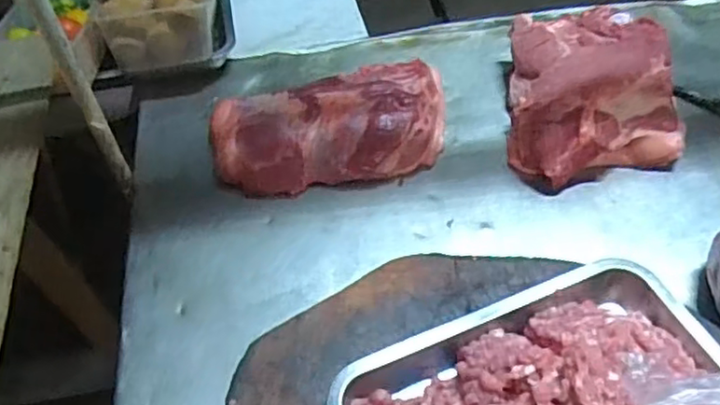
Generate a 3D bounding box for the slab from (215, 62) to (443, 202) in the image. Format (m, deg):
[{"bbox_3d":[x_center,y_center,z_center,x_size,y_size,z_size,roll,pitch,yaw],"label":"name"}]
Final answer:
[{"bbox_3d":[-0.030,-0.097,0.835,0.317,0.049,0.165,-14,53,-9],"label":"slab"}]

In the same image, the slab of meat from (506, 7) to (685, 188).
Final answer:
[{"bbox_3d":[0.296,-0.145,0.833,0.207,0.079,0.270,1,52,3],"label":"slab of meat"}]

